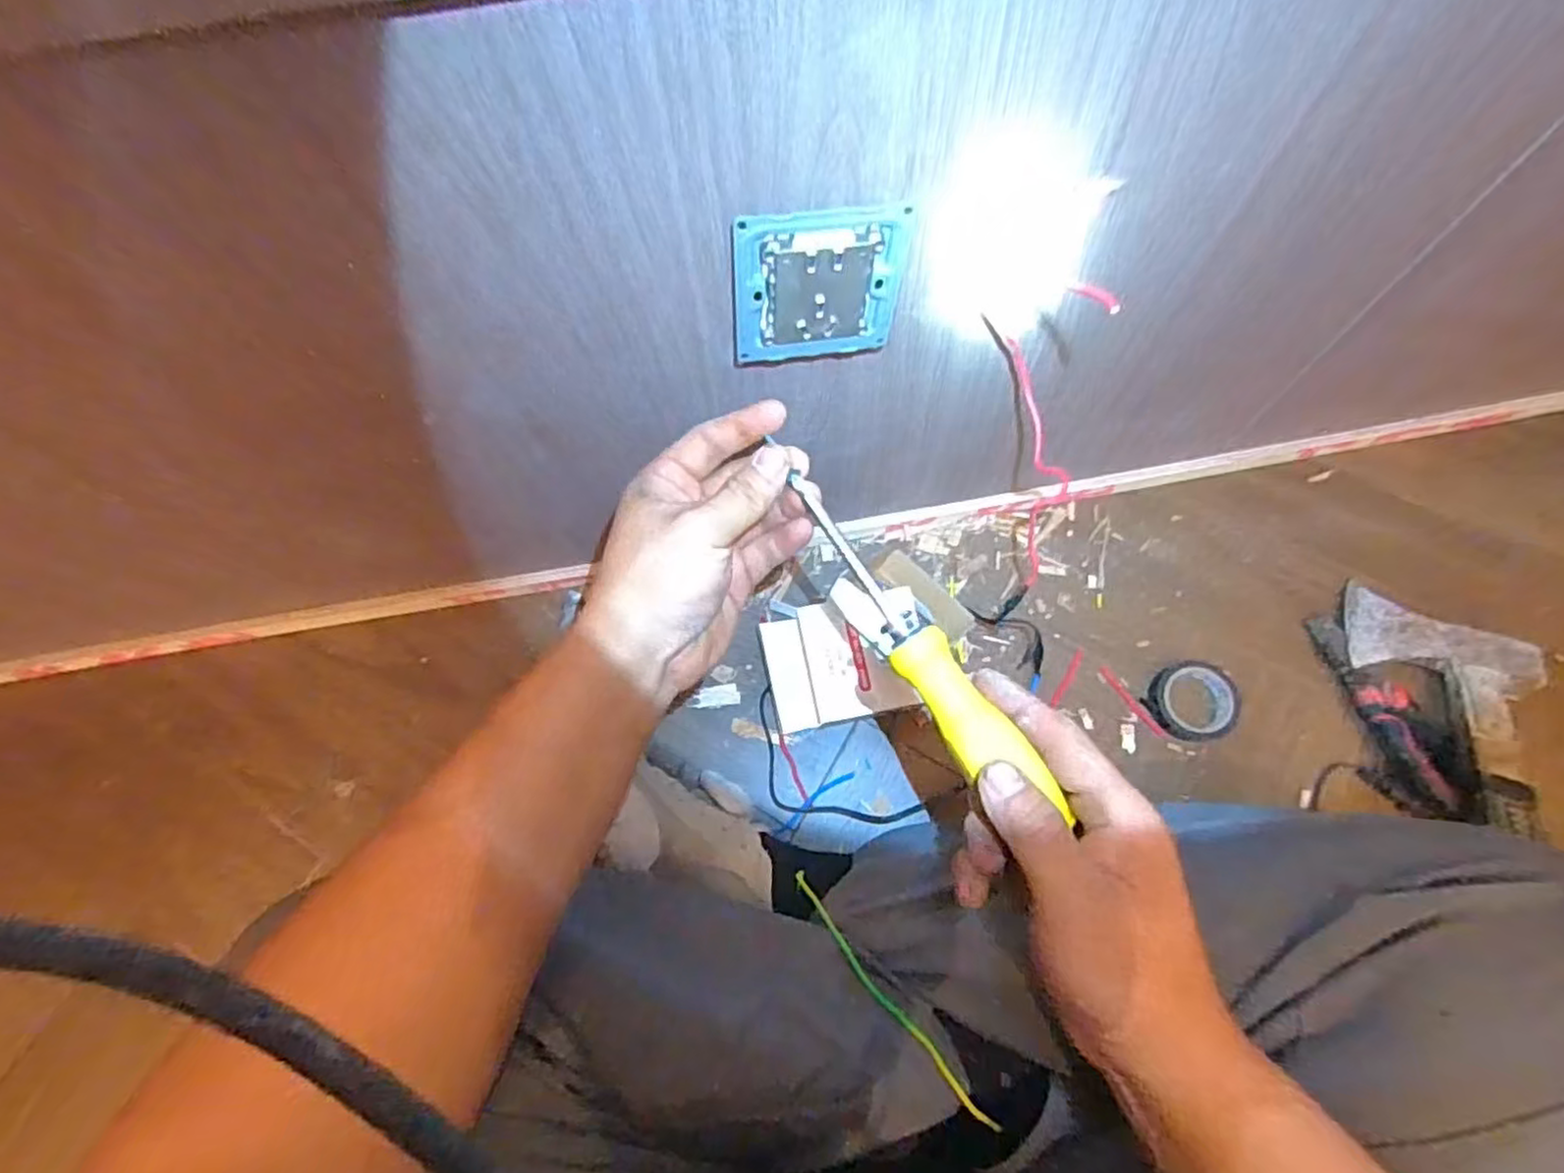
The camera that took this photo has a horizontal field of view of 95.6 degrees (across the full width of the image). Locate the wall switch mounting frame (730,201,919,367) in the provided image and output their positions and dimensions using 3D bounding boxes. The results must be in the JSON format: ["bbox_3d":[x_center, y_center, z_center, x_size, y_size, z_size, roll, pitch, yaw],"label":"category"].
[{"bbox_3d":[0.019,-0.146,0.349,0.086,0.081,0.017,-10,71,-2],"label":"wall switch mounting frame"}]

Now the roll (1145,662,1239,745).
[{"bbox_3d":[0.335,0.093,0.580,0.067,0.028,0.064,-1,71,2],"label":"roll"}]

